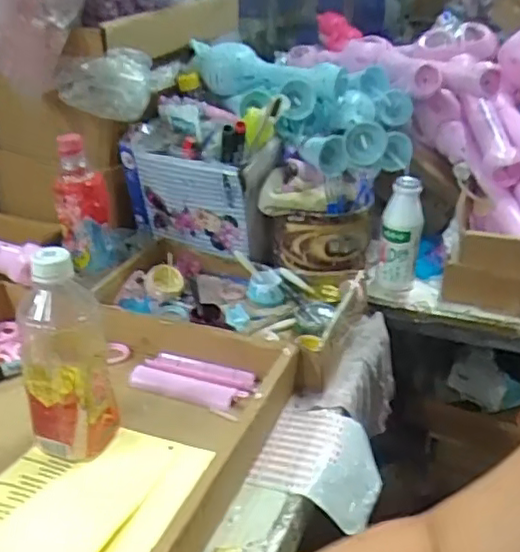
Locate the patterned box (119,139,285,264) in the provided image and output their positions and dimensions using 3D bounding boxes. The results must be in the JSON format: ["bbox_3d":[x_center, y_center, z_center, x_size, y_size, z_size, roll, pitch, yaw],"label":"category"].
[{"bbox_3d":[-0.080,-0.108,0.823,0.196,0.142,0.068,12,44,16],"label":"patterned box"}]

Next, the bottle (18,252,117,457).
[{"bbox_3d":[-0.161,0.069,0.522,0.068,0.182,0.054,-8,29,-17],"label":"bottle"}]

